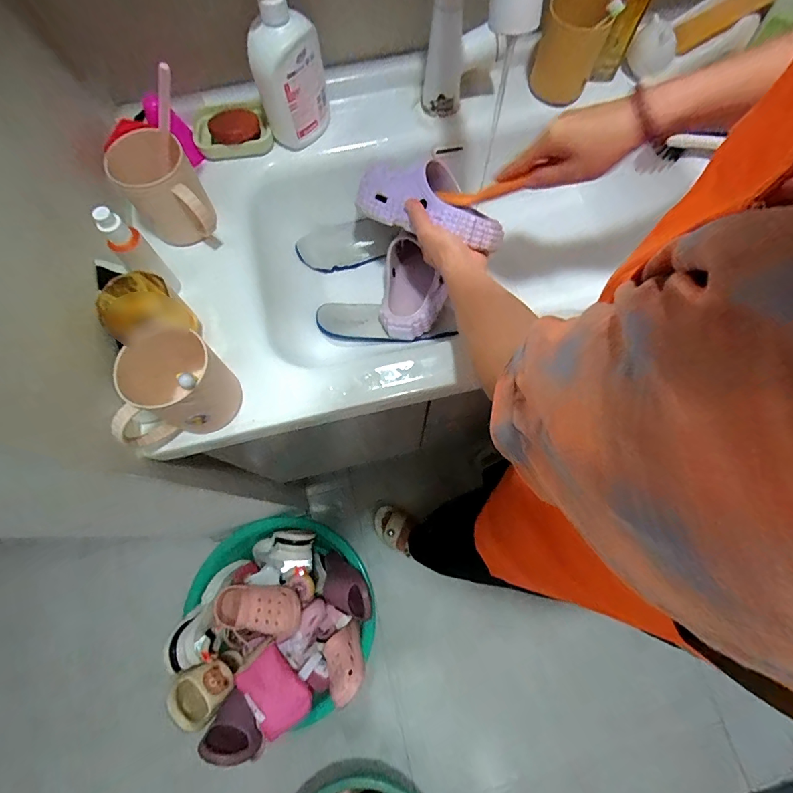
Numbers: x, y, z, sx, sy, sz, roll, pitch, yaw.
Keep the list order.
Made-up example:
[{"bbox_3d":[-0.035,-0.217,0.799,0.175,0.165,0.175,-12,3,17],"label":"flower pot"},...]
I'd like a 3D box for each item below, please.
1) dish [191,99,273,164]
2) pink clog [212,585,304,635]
[{"bbox_3d":[-0.218,-0.351,0.551,0.095,0.033,0.066,-19,73,-5],"label":"dish"},{"bbox_3d":[-0.329,0.493,0.962,0.217,0.066,0.099,-5,71,20],"label":"pink clog"}]

